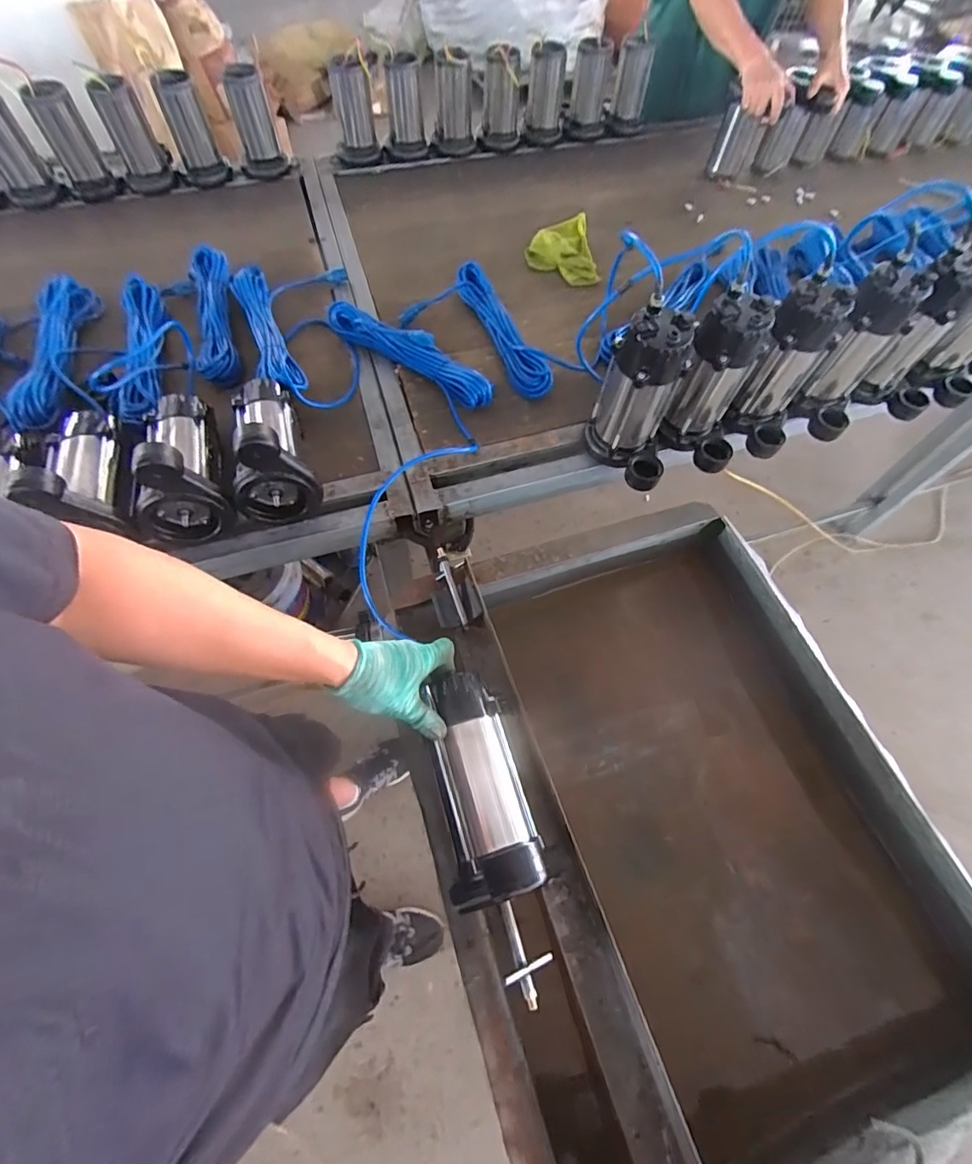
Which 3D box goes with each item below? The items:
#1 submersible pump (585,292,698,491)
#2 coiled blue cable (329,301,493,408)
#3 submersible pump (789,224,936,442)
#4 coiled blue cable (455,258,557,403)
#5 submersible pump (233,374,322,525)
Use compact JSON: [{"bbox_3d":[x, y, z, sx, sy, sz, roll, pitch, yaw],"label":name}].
[{"bbox_3d":[0.238,-0.270,0.762,0.137,0.237,0.122,18,63,8],"label":"submersible pump"},{"bbox_3d":[-0.142,-0.423,0.921,0.363,0.066,0.056,33,66,15],"label":"coiled blue cable"},{"bbox_3d":[0.617,-0.378,0.826,0.119,0.236,0.134,32,65,15],"label":"submersible pump"},{"bbox_3d":[0.027,-0.494,0.975,0.073,0.058,0.362,-19,64,-12],"label":"coiled blue cable"},{"bbox_3d":[-0.341,-0.232,0.763,0.112,0.167,0.241,-17,63,-10],"label":"submersible pump"}]

